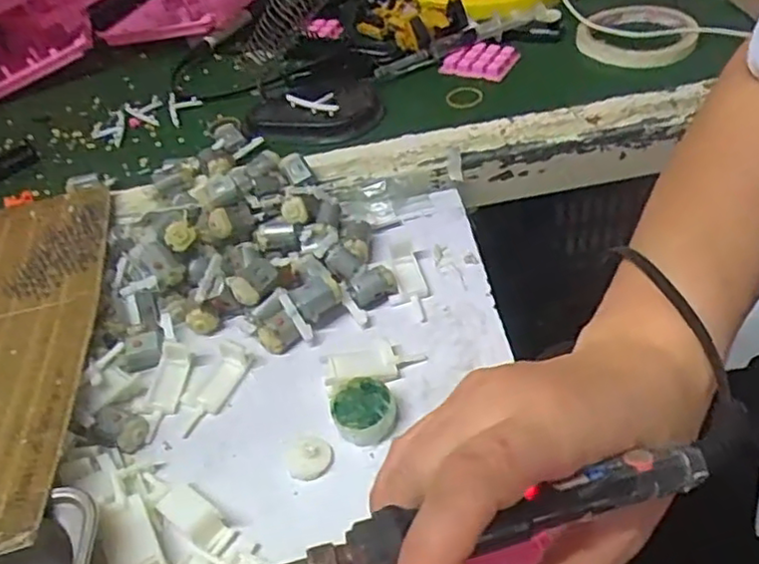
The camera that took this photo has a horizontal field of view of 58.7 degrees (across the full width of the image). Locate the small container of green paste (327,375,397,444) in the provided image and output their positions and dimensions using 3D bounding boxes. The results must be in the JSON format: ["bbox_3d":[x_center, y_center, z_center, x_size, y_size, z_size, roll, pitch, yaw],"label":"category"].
[{"bbox_3d":[-0.009,0.067,0.356,0.032,0.019,0.034,-5,45,5],"label":"small container of green paste"}]

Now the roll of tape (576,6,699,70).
[{"bbox_3d":[0.228,-0.224,0.601,0.095,0.023,0.094,-5,45,5],"label":"roll of tape"}]

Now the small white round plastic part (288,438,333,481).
[{"bbox_3d":[-0.036,0.091,0.348,0.023,0.008,0.021,-5,45,5],"label":"small white round plastic part"}]

